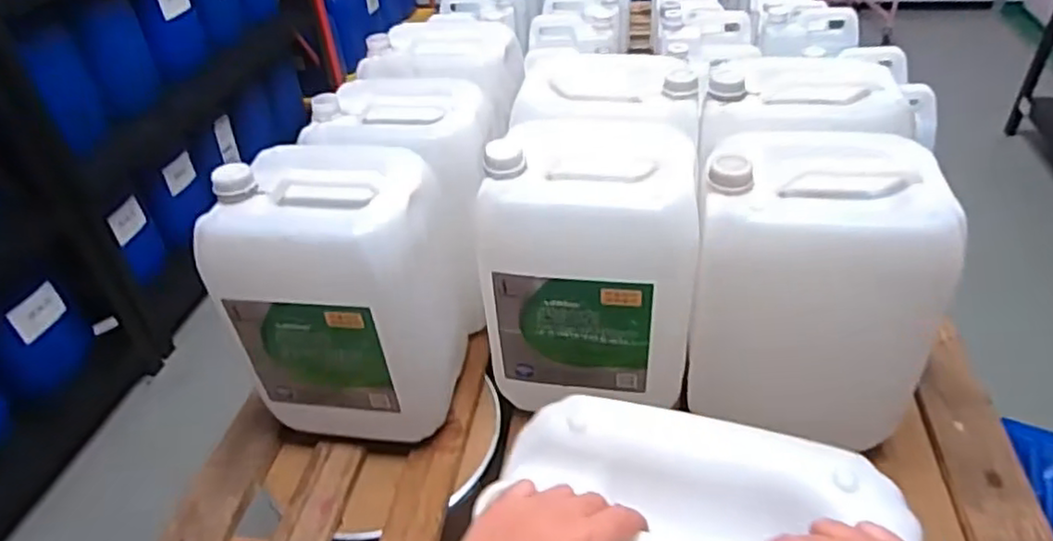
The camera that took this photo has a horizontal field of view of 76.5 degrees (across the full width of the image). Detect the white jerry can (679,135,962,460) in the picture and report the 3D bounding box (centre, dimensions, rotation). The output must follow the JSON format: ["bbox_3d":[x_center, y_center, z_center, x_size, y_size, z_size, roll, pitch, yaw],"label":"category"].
[{"bbox_3d":[0.363,0.021,0.863,0.276,0.331,0.218,11,41,18],"label":"white jerry can"}]

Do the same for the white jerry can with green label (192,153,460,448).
[{"bbox_3d":[-0.252,0.036,0.948,0.250,0.373,0.227,4,40,10],"label":"white jerry can with green label"}]

